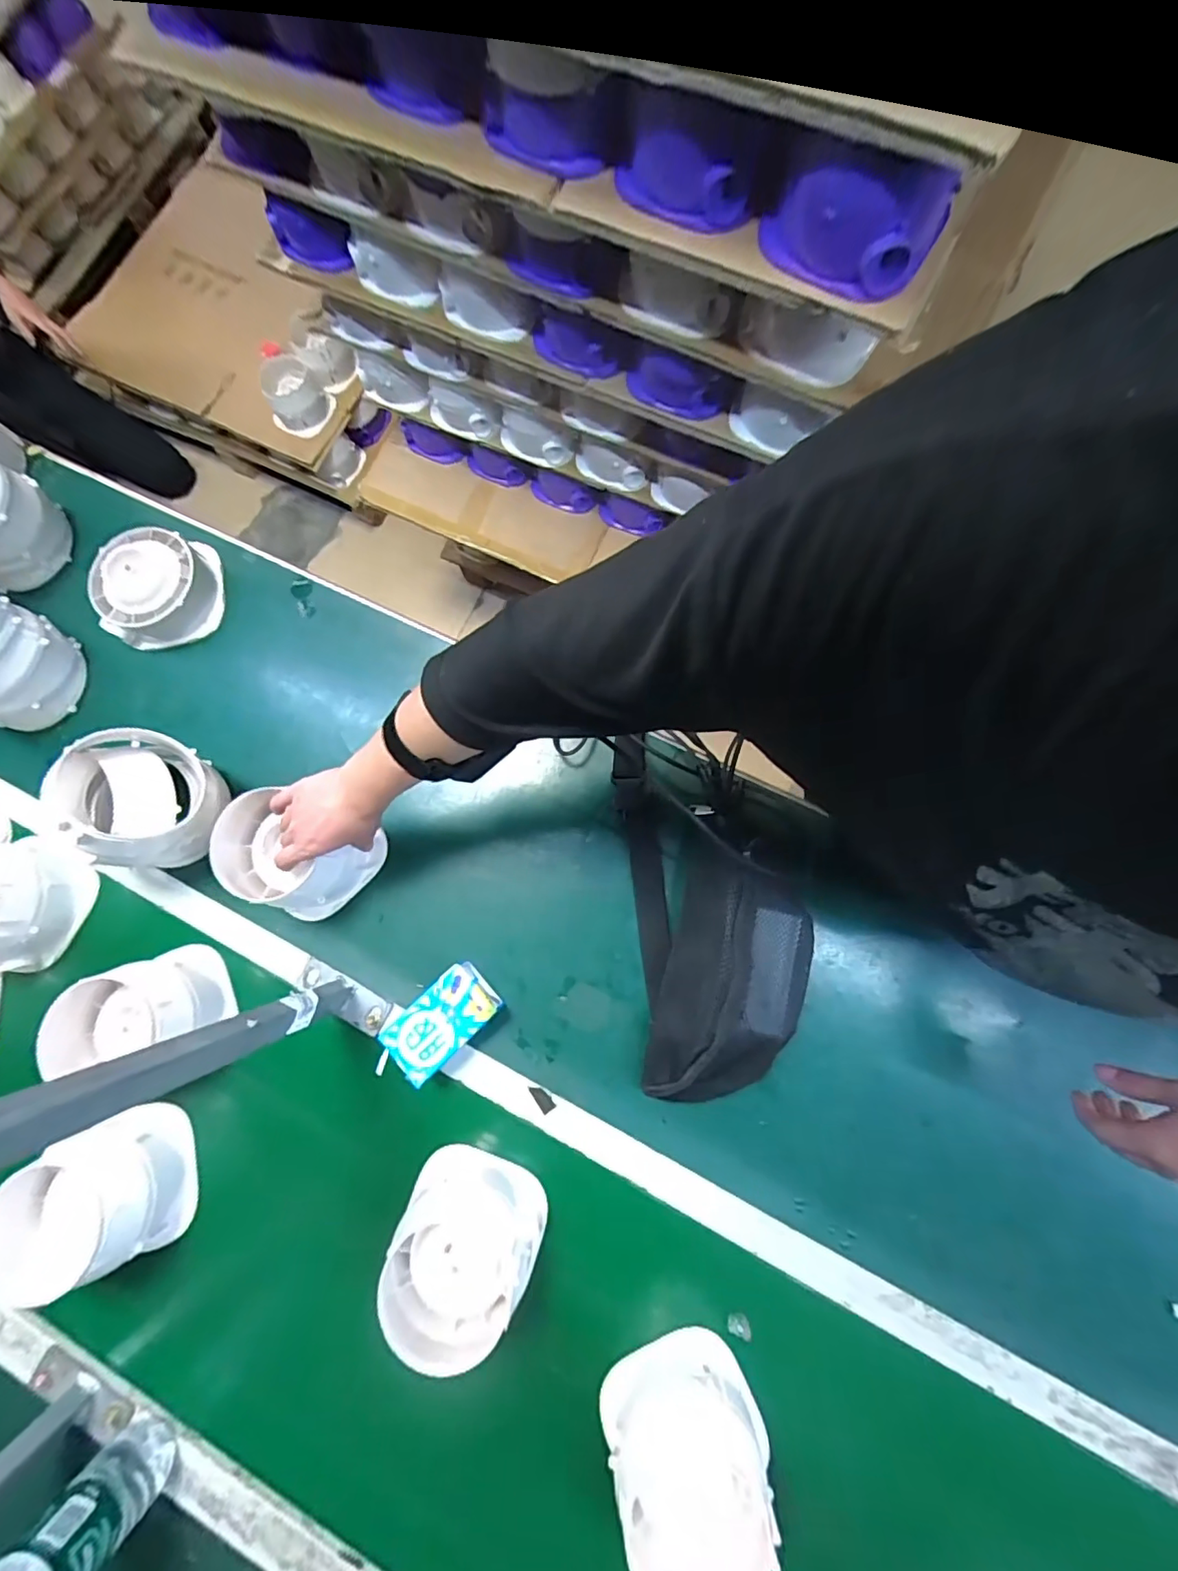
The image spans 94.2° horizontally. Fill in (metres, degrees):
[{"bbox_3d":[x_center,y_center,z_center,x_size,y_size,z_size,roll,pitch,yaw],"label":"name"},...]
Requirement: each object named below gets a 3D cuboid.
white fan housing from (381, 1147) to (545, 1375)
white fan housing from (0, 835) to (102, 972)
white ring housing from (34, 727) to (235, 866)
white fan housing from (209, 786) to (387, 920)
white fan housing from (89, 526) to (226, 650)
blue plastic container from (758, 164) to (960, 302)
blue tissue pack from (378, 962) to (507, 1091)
[{"bbox_3d":[-0.118,0.440,0.518,0.129,0.090,0.130,17,81,6],"label":"white fan housing"},{"bbox_3d":[-0.653,0.128,0.600,0.119,0.108,0.141,10,80,5],"label":"white fan housing"},{"bbox_3d":[-0.464,0.016,0.575,0.133,0.136,0.135,15,80,5],"label":"white ring housing"},{"bbox_3d":[-0.313,0.077,0.582,0.135,0.097,0.116,31,80,7],"label":"white fan housing"},{"bbox_3d":[-0.539,-0.249,0.680,0.125,0.068,0.130,-8,79,1],"label":"white fan housing"},{"bbox_3d":[0.209,-0.437,0.424,0.134,0.071,0.048,7,80,4],"label":"blue plastic container"},{"bbox_3d":[-0.157,0.249,0.572,0.122,0.045,0.075,-42,80,-5],"label":"blue tissue pack"}]

